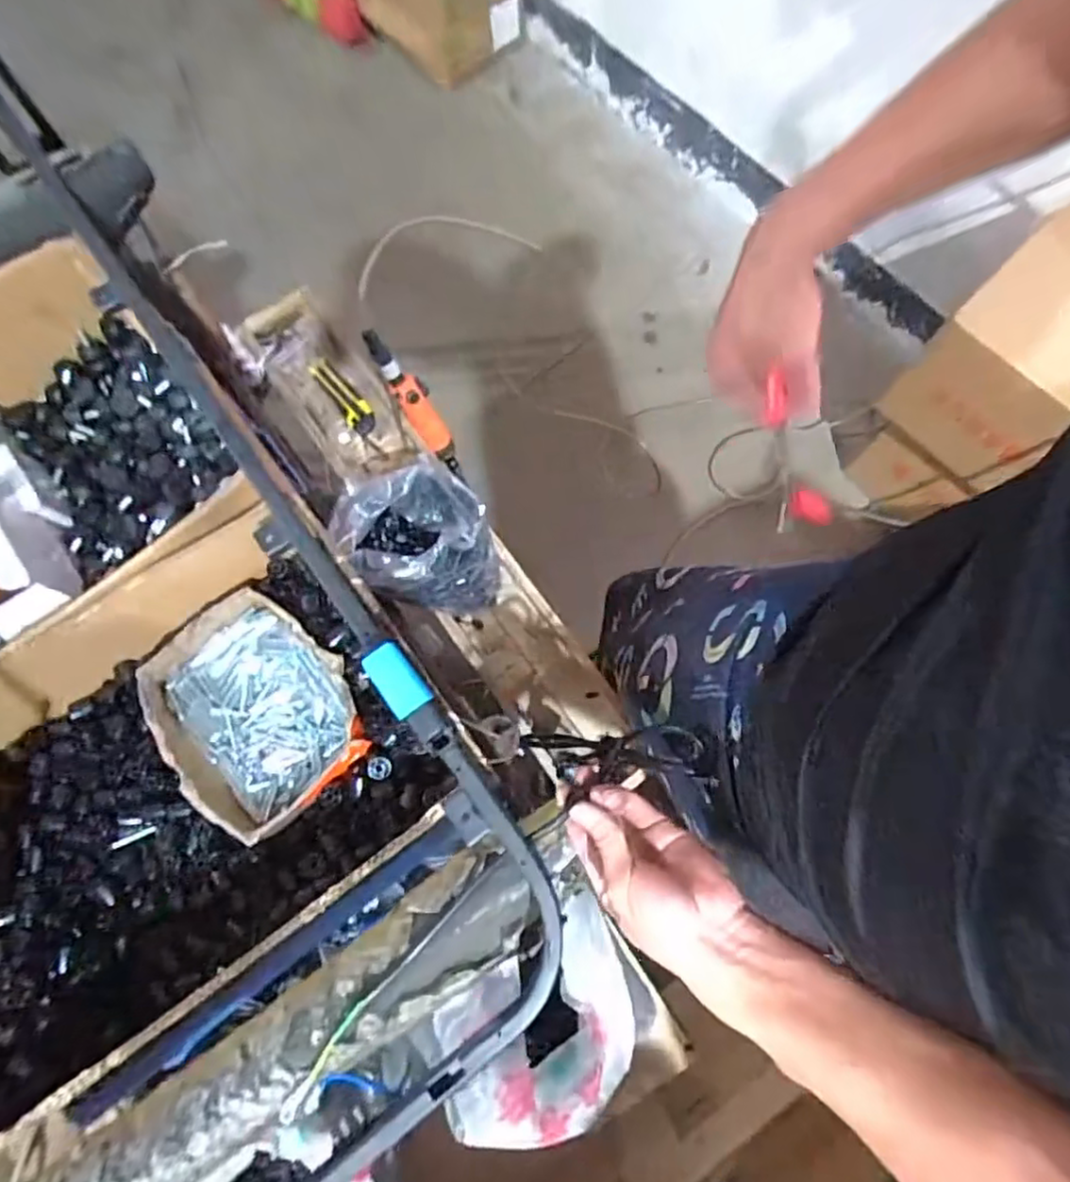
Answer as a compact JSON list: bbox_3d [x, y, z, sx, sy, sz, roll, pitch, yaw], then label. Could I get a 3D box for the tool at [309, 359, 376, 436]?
[{"bbox_3d":[-0.276,-0.283,0.964,0.038,0.018,0.136,-35,77,-10],"label":"tool"}]

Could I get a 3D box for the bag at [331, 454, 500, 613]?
[{"bbox_3d":[-0.140,-0.052,0.817,0.170,0.124,0.156,-20,75,-6],"label":"bag"}]

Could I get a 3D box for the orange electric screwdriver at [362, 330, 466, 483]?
[{"bbox_3d":[-0.157,-0.247,0.940,0.042,0.257,0.054,-44,42,-12],"label":"orange electric screwdriver"}]

